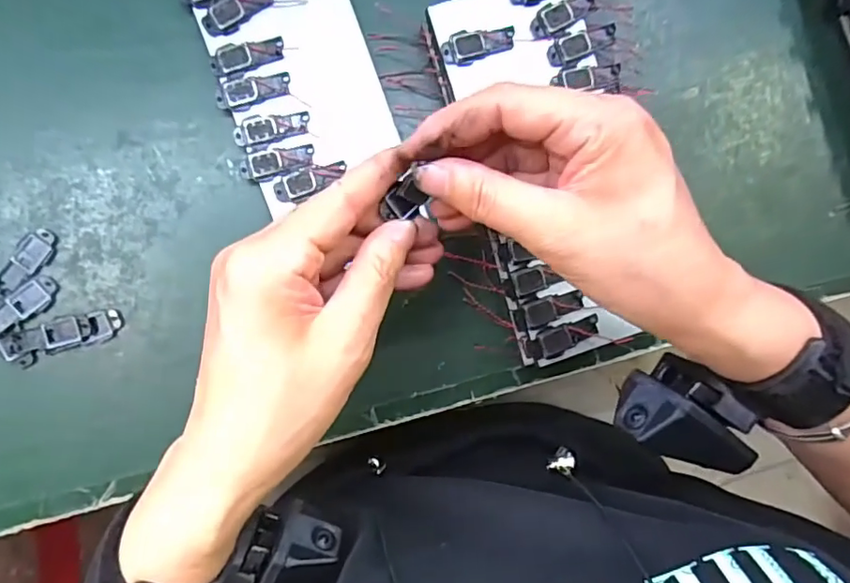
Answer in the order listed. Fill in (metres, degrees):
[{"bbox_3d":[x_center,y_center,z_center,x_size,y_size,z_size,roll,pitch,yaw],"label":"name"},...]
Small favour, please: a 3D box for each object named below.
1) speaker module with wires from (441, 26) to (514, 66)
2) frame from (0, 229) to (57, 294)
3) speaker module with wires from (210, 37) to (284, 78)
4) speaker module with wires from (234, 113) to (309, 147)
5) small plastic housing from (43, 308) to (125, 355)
[{"bbox_3d":[0.029,-0.130,0.299,0.039,0.004,0.015,-9,93,-7],"label":"speaker module with wires"},{"bbox_3d":[-0.208,-0.016,0.295,0.015,0.004,0.037,36,87,-7],"label":"frame"},{"bbox_3d":[-0.094,-0.125,0.300,0.039,0.004,0.017,-10,93,-6],"label":"speaker module with wires"},{"bbox_3d":[-0.082,-0.087,0.303,0.039,0.004,0.014,-9,93,-7],"label":"speaker module with wires"},{"bbox_3d":[-0.180,0.020,0.298,0.040,0.004,0.017,-13,93,-6],"label":"small plastic housing"}]

